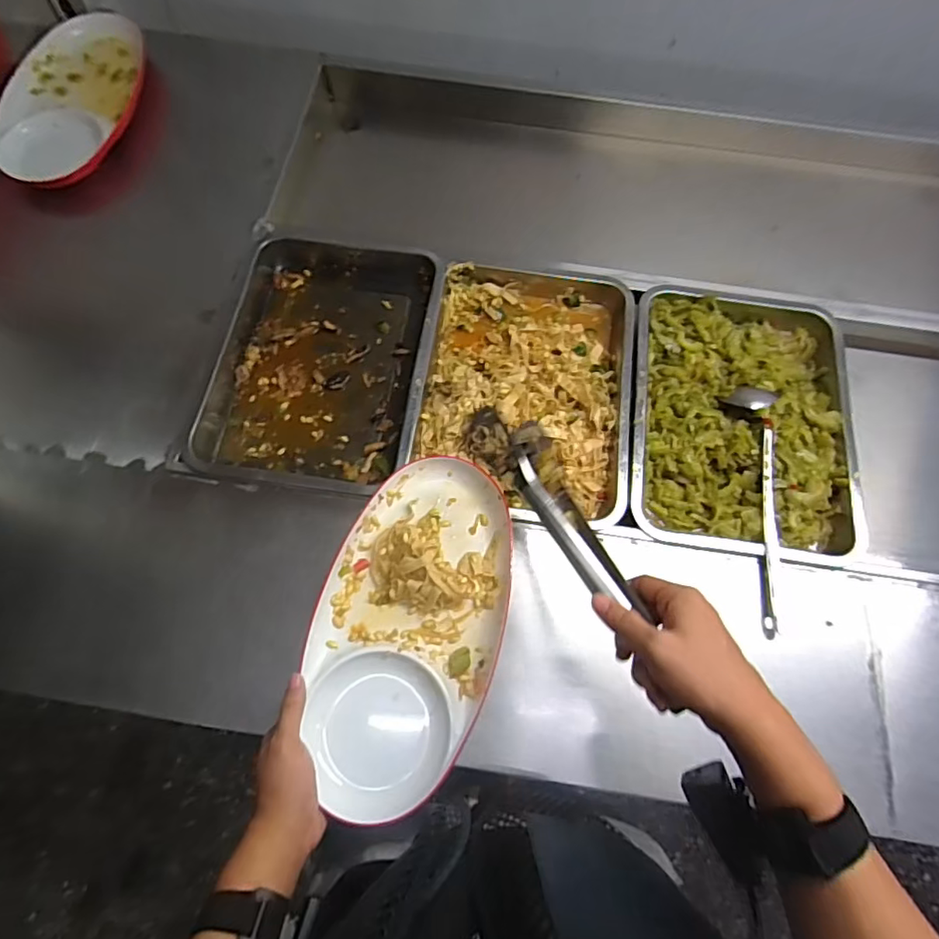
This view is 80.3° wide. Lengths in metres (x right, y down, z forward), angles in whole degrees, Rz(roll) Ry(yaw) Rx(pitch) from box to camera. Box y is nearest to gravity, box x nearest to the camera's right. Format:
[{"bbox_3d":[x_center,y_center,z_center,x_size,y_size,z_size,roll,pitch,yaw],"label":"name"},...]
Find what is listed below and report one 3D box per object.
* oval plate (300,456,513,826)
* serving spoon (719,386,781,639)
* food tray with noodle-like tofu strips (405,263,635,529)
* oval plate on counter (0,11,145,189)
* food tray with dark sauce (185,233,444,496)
[{"bbox_3d":[-0.058,0.146,0.553,0.178,0.039,0.338,14,69,4],"label":"oval plate"},{"bbox_3d":[0.323,0.032,0.628,0.052,0.036,0.292,4,69,0],"label":"serving spoon"},{"bbox_3d":[0.073,-0.112,0.697,0.254,0.052,0.359,8,69,2],"label":"food tray with noodle-like tofu strips"},{"bbox_3d":[-0.597,-0.570,0.844,0.182,0.034,0.346,-5,69,-3],"label":"oval plate on counter"},{"bbox_3d":[-0.181,-0.151,0.716,0.261,0.055,0.371,8,69,2],"label":"food tray with dark sauce"}]

